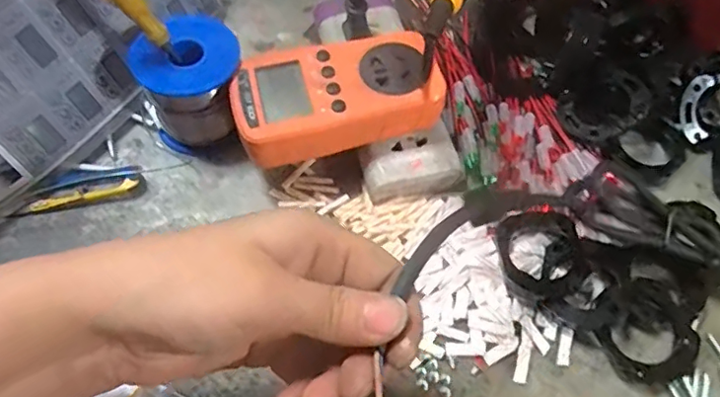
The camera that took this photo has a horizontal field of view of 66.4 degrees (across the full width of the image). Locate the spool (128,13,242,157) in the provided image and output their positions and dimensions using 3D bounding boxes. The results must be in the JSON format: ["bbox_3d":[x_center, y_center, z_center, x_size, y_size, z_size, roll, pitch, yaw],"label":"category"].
[{"bbox_3d":[-0.109,-0.075,0.365,0.063,0.068,0.061,2,59,-3],"label":"spool"}]

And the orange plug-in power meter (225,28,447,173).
[{"bbox_3d":[-0.015,-0.066,0.345,0.122,0.034,0.066,-14,62,-10],"label":"orange plug-in power meter"}]

